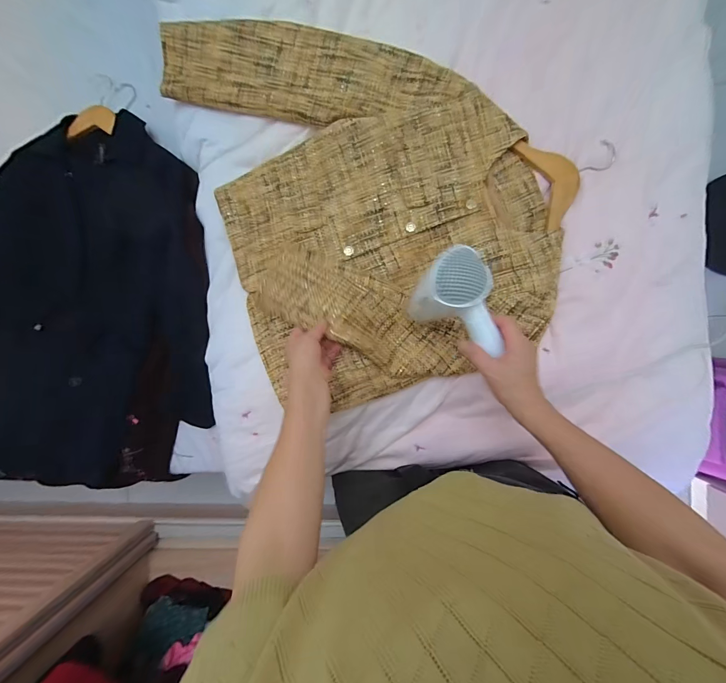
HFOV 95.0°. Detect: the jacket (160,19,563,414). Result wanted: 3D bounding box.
[{"bbox_3d":[0.022,-0.250,0.545,0.542,0.106,0.656,-16,90,8],"label":"jacket"}]

